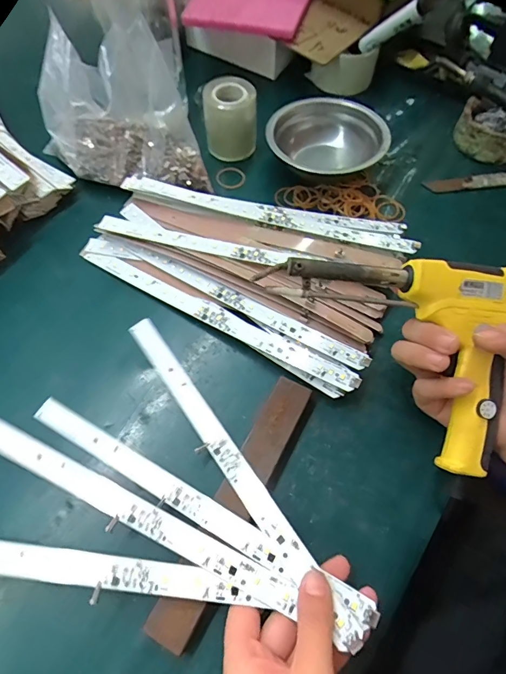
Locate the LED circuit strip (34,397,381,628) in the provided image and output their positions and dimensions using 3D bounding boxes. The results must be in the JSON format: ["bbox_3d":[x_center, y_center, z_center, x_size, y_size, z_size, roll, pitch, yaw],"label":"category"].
[{"bbox_3d":[-0.051,0.114,0.289,0.283,0.007,0.019,24,65,21],"label":"LED circuit strip"}]

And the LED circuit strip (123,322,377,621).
[{"bbox_3d":[-0.021,0.082,0.304,0.025,0.007,0.281,-37,60,-12],"label":"LED circuit strip"}]

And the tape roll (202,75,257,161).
[{"bbox_3d":[-0.025,-0.244,0.456,0.056,0.066,0.056,0,63,0],"label":"tape roll"}]

